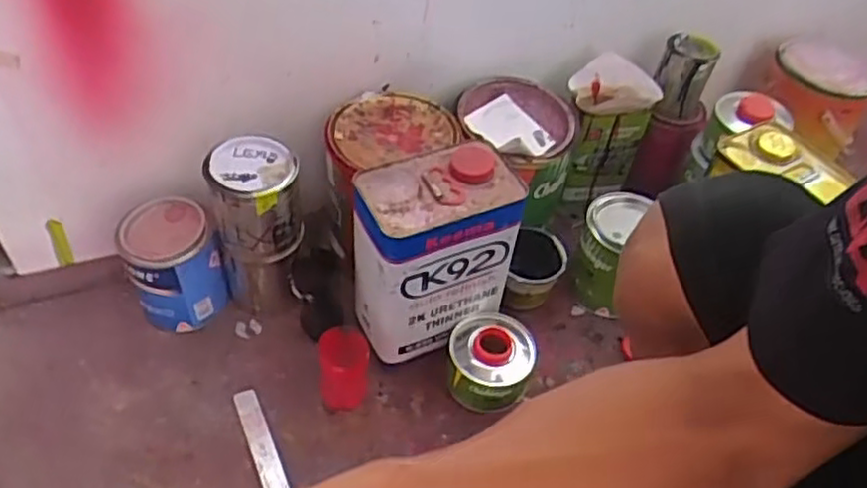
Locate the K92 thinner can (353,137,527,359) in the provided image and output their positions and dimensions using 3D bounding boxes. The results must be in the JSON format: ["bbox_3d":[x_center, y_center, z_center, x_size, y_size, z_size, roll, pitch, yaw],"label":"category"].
[{"bbox_3d":[-0.003,0.006,0.813,0.167,0.218,0.106,-16,52,-18],"label":"K92 thinner can"}]

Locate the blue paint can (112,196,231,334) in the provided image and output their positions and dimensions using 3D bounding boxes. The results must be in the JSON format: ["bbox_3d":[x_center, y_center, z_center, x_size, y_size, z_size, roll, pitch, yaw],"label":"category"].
[{"bbox_3d":[-0.315,0.028,0.870,0.104,0.131,0.101,3,47,-4],"label":"blue paint can"}]

